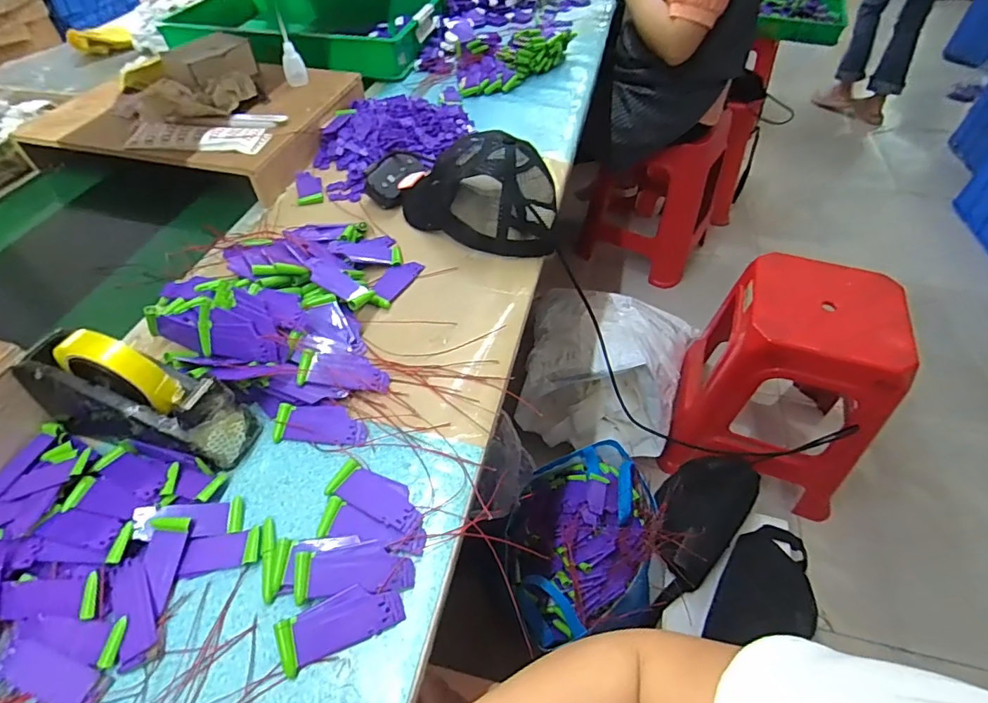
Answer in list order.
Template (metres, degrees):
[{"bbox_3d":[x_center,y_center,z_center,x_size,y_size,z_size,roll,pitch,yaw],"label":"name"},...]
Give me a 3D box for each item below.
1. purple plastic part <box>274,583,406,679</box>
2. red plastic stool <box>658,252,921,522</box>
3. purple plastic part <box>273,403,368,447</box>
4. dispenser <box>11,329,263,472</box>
[{"bbox_3d":[-0.114,0.203,0.369,0.087,0.004,0.038,-19,71,-20],"label":"purple plastic part"},{"bbox_3d":[0.652,0.056,1.114,0.365,0.430,0.359,19,52,16],"label":"red plastic stool"},{"bbox_3d":[-0.166,0.071,0.476,0.086,0.010,0.035,3,51,2],"label":"purple plastic part"},{"bbox_3d":[-0.322,0.038,0.438,0.190,0.106,0.062,11,51,9],"label":"dispenser"}]

